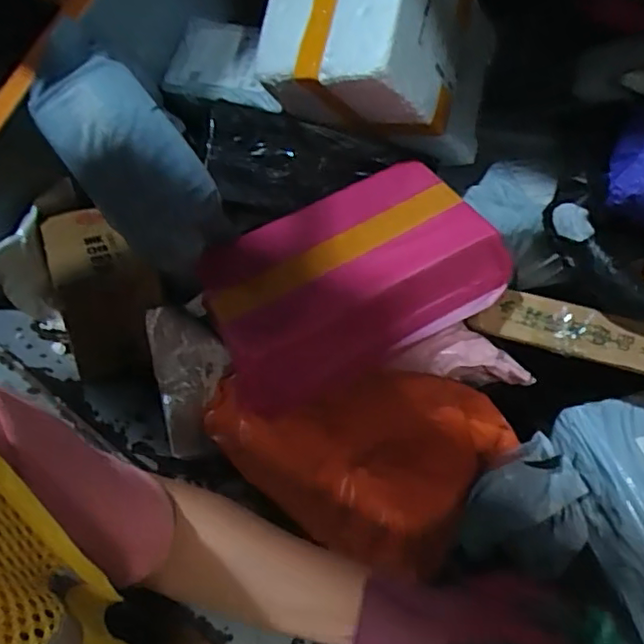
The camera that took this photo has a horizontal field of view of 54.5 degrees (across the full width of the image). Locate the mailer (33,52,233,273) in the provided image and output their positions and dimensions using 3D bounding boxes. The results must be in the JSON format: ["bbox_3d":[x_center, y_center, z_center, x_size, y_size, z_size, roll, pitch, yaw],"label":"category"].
[{"bbox_3d":[-0.201,-0.161,0.673,0.104,0.098,0.256,-34,77,-30],"label":"mailer"}]

